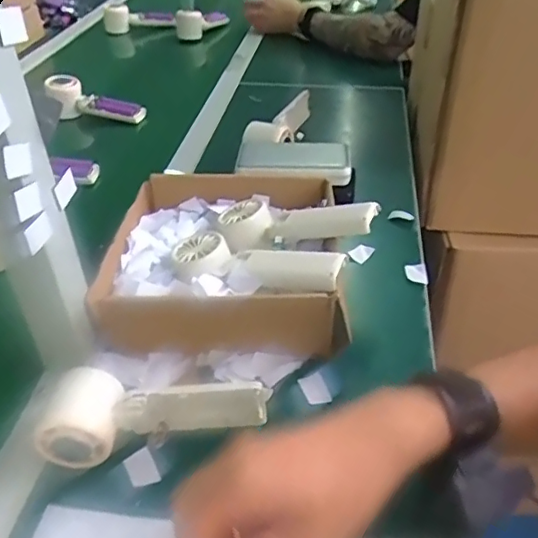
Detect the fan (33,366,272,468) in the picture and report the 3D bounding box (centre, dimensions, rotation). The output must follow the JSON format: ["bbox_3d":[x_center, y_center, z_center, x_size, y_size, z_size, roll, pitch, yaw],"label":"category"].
[{"bbox_3d":[-0.088,0.106,0.438,0.170,0.055,0.060,-9,41,-10],"label":"fan"}]

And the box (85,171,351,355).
[{"bbox_3d":[-0.044,-0.019,0.556,0.223,0.068,0.235,0,41,-1],"label":"box"}]

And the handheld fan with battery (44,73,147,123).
[{"bbox_3d":[-0.280,-0.269,0.905,0.161,0.053,0.047,12,42,13],"label":"handheld fan with battery"}]

